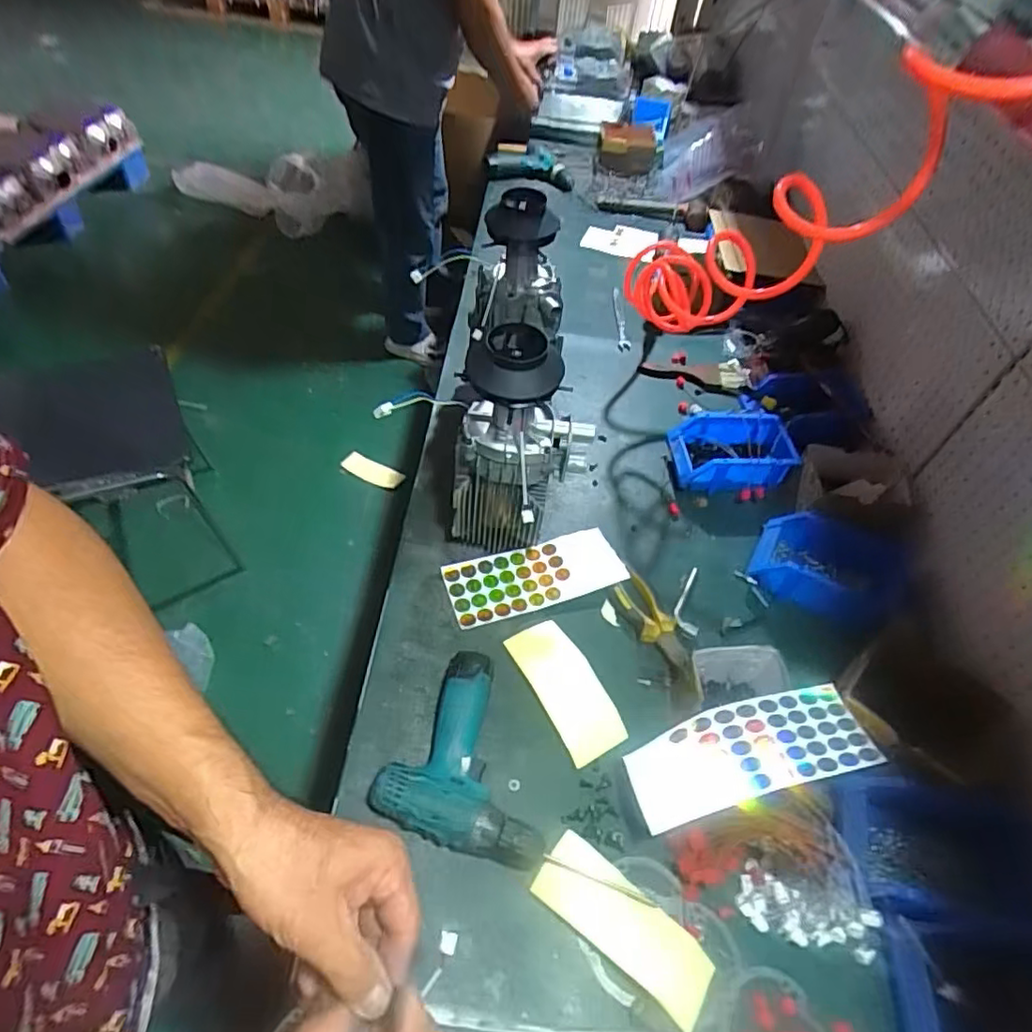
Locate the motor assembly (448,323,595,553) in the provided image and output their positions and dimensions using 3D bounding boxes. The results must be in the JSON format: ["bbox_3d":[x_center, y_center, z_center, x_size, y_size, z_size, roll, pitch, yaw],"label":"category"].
[{"bbox_3d":[-0.001,-0.064,0.788,0.141,0.324,0.115,27,54,16],"label":"motor assembly"}]

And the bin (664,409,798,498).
[{"bbox_3d":[0.346,-0.102,1.015,0.181,0.064,0.134,4,51,-2],"label":"bin"}]

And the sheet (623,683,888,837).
[{"bbox_3d":[0.246,0.249,0.659,0.256,0.031,0.093,-12,50,-9],"label":"sheet"}]

